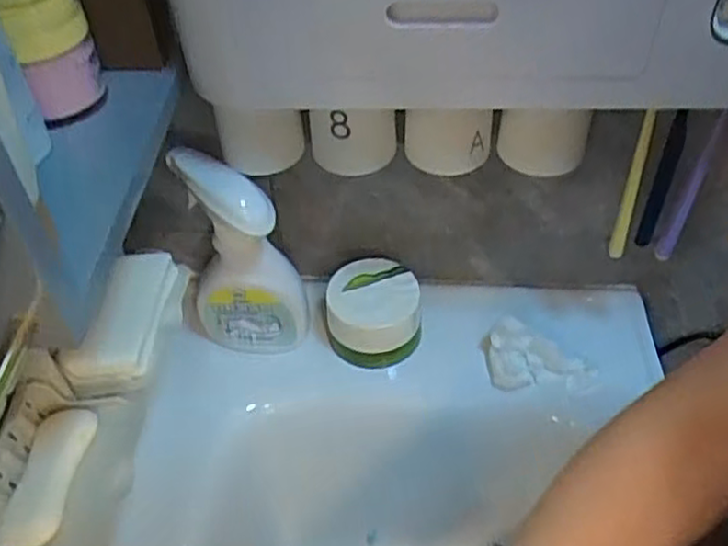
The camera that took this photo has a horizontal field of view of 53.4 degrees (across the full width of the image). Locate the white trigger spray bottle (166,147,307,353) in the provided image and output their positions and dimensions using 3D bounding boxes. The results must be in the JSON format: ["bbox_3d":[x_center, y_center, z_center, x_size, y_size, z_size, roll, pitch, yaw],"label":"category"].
[{"bbox_3d":[-0.104,-0.010,0.618,0.093,0.209,0.052,12,48,14],"label":"white trigger spray bottle"}]

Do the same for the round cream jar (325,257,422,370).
[{"bbox_3d":[0.009,0.034,0.672,0.084,0.056,0.083,-1,46,1],"label":"round cream jar"}]

